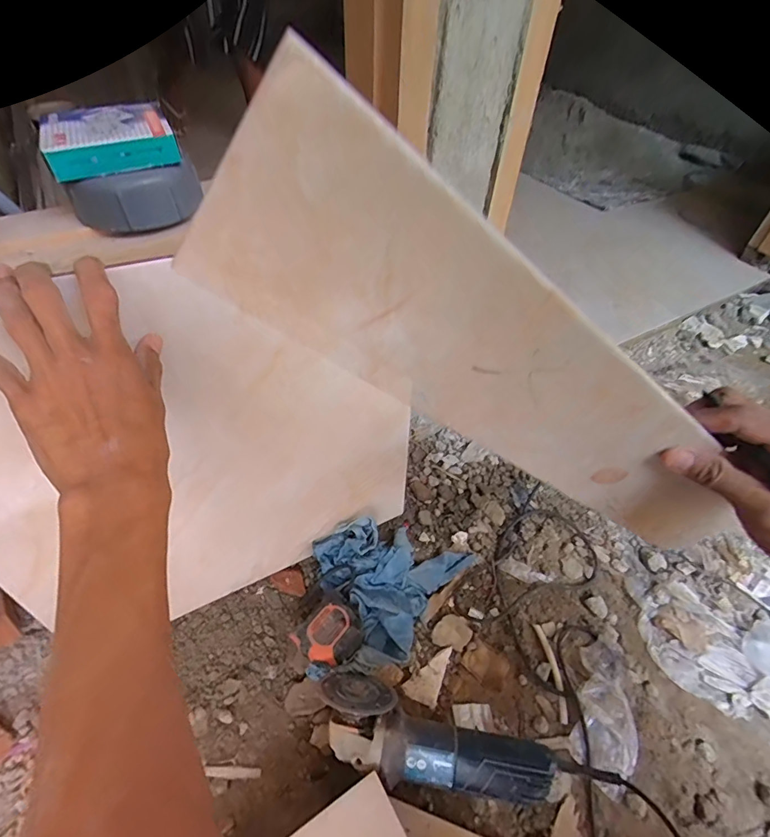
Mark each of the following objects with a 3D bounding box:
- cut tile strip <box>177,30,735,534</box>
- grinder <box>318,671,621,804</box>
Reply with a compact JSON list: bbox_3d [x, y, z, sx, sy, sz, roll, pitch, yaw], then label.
[{"bbox_3d":[0.103,-0.005,0.277,0.433,0.104,0.008,30,40,-29],"label":"cut tile strip"},{"bbox_3d":[0.085,0.401,0.525,0.348,0.099,0.095,14,49,10],"label":"grinder"}]

